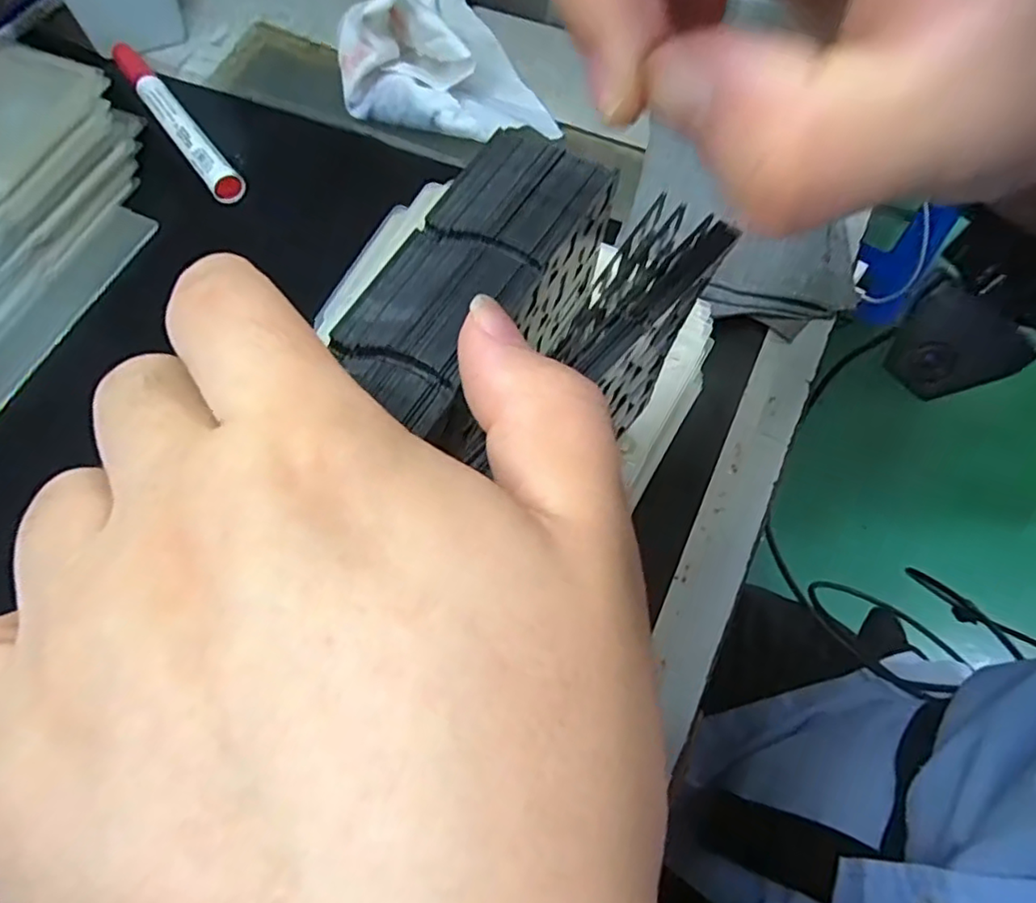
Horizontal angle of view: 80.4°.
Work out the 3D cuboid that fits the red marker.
[{"bbox_3d":[-0.191,-0.186,0.342,0.017,0.018,0.140,-36,71,-11],"label":"red marker"}]

